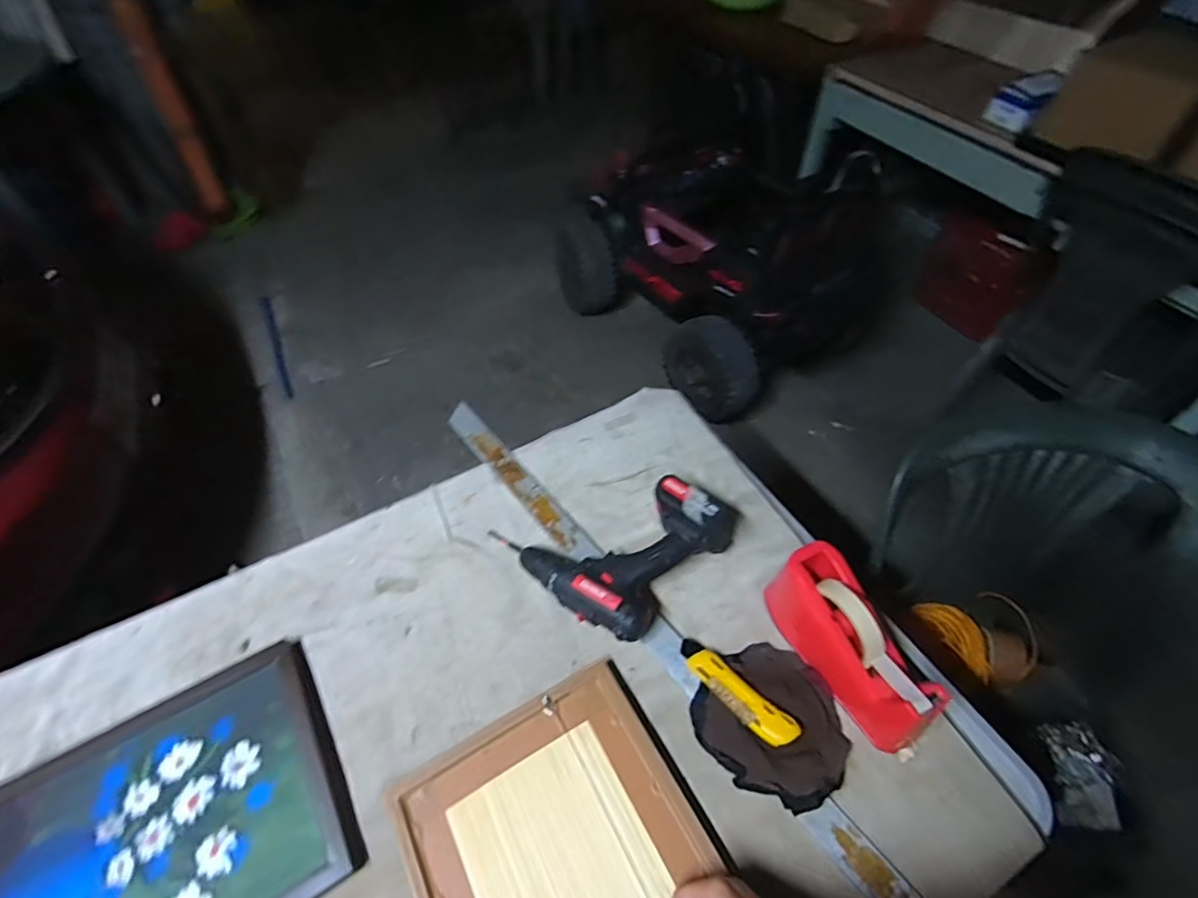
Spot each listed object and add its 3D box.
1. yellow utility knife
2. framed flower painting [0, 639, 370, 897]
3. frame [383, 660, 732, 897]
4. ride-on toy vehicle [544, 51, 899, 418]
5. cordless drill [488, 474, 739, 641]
[{"bbox_3d":[0.148,0.262,0.612,0.038,0.020,0.146,-33,47,-25],"label":"yellow utility knife"},{"bbox_3d":[-0.431,0.372,0.538,0.336,0.017,0.258,-27,56,-20],"label":"framed flower painting"},{"bbox_3d":[-0.021,0.403,0.514,0.252,0.023,0.329,-25,57,-20],"label":"frame"},{"bbox_3d":[0.389,-0.617,1.768,0.583,0.616,0.943,-31,58,-22],"label":"ride-on toy vehicle"},{"bbox_3d":[0.030,0.088,0.724,0.238,0.089,0.258,36,60,25],"label":"cordless drill"}]

